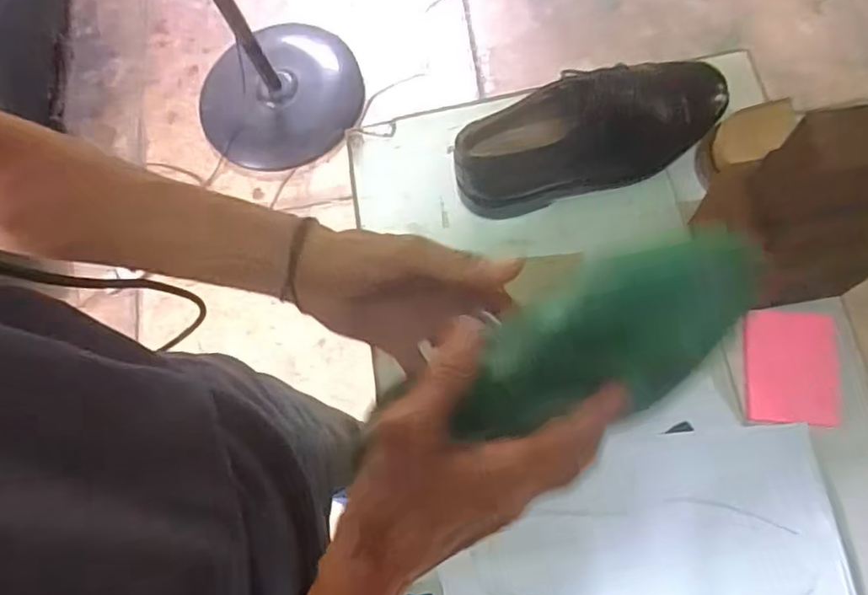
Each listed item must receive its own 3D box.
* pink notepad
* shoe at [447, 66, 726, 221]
[{"bbox_3d":[0.317,0.062,0.558,0.078,0.009,0.097,2,72,7],"label":"pink notepad"},{"bbox_3d":[0.164,-0.162,0.604,0.299,0.103,0.087,-25,71,0],"label":"shoe"}]

